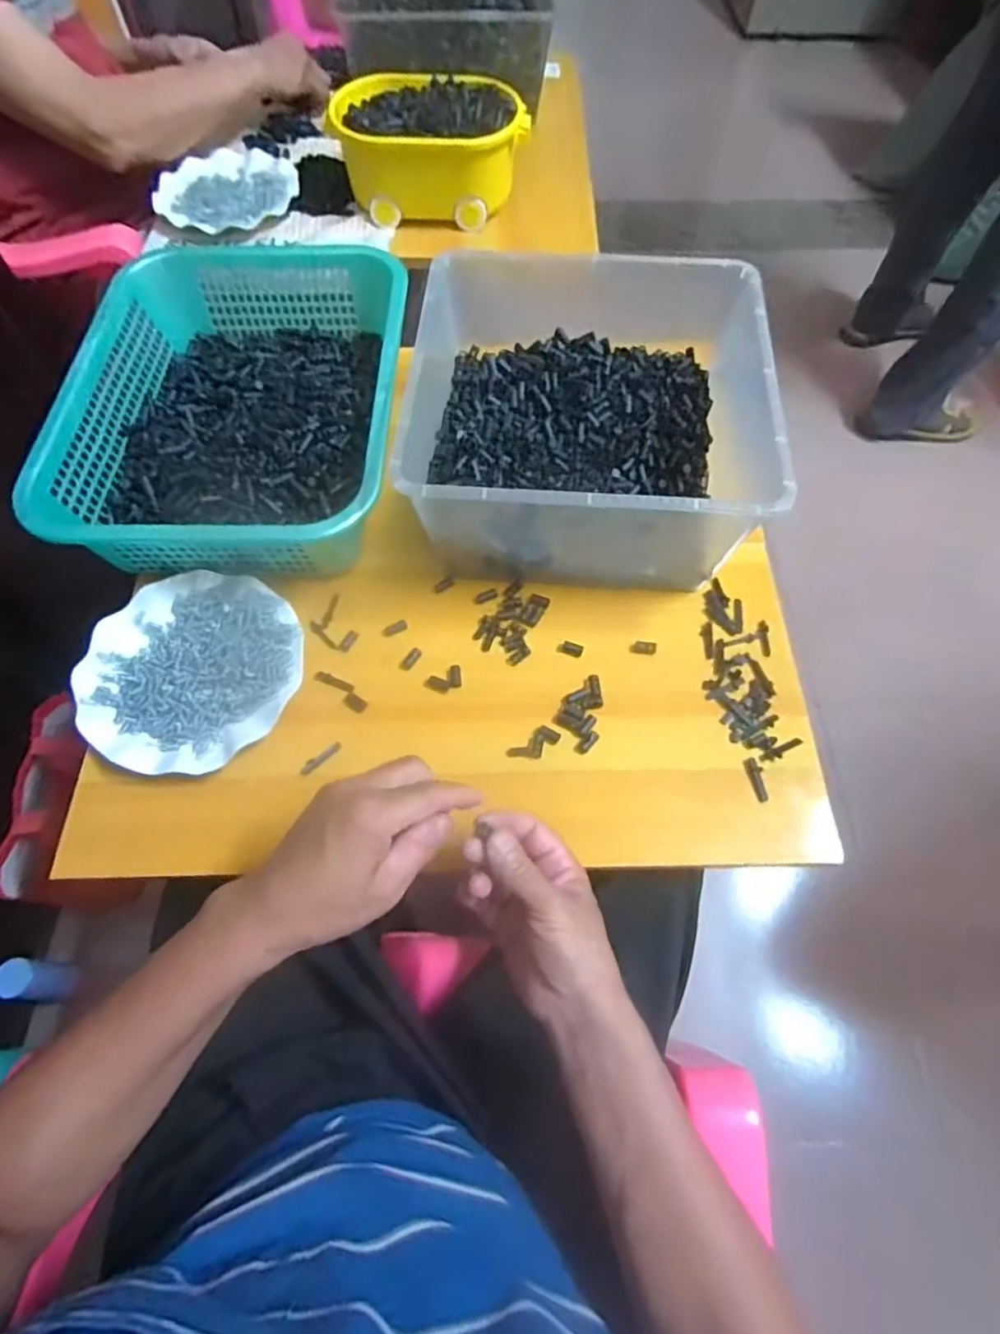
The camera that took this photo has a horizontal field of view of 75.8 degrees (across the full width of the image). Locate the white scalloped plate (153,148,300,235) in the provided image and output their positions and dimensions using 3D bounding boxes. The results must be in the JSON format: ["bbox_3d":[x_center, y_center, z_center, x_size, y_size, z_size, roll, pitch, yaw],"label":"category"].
[{"bbox_3d":[-0.367,-0.650,0.872,0.180,0.018,0.180,-8,63,-4],"label":"white scalloped plate"}]

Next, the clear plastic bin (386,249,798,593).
[{"bbox_3d":[0.075,-0.220,0.590,0.288,0.141,0.300,4,63,2],"label":"clear plastic bin"}]

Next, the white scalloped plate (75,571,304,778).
[{"bbox_3d":[-0.261,0.005,0.549,0.177,0.032,0.177,0,62,0],"label":"white scalloped plate"}]

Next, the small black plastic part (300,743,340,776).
[{"bbox_3d":[-0.147,0.074,0.526,0.037,0.005,0.010,-36,68,-17],"label":"small black plastic part"}]

